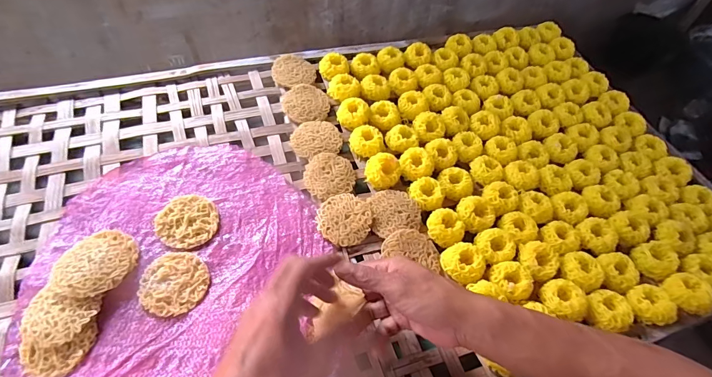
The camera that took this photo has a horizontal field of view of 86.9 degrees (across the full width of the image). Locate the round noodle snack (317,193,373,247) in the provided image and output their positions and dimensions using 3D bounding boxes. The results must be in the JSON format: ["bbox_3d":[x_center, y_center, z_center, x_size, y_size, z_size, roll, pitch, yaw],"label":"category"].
[{"bbox_3d":[-0.015,0.040,0.497,0.070,0.010,0.070,2,59,-3],"label":"round noodle snack"}]

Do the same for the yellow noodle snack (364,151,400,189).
[{"bbox_3d":[0.041,-0.028,0.539,0.050,0.029,0.044,-25,64,-17],"label":"yellow noodle snack"}]

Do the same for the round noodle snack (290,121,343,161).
[{"bbox_3d":[-0.061,-0.075,0.571,0.073,0.017,0.064,-13,61,-11],"label":"round noodle snack"}]

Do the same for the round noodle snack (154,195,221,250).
[{"bbox_3d":[-0.215,0.042,0.479,0.073,0.010,0.070,2,59,-3],"label":"round noodle snack"}]

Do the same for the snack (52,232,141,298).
[{"bbox_3d":[-0.294,0.083,0.431,0.082,0.017,0.082,15,35,-10],"label":"snack"}]

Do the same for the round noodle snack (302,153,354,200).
[{"bbox_3d":[-0.038,-0.021,0.536,0.070,0.008,0.072,2,59,-3],"label":"round noodle snack"}]

